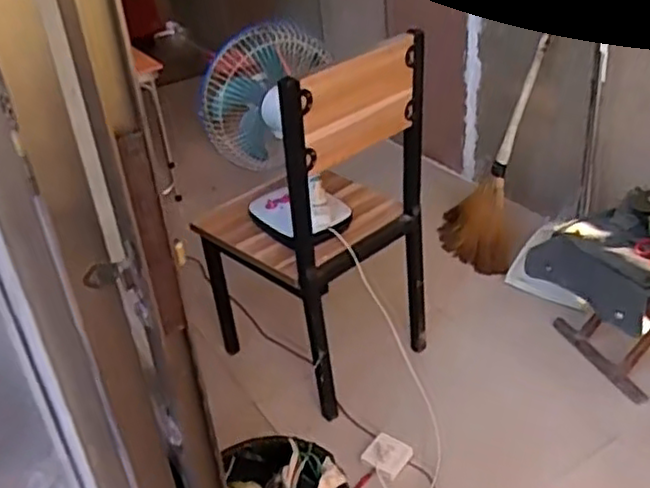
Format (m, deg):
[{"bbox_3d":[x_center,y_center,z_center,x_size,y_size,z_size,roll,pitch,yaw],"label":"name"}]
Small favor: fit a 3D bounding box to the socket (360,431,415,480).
[{"bbox_3d":[0.142,0.474,1.548,0.094,0.022,0.092,19,41,33],"label":"socket"}]

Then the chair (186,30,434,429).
[{"bbox_3d":[-0.023,-0.075,1.594,0.393,0.798,0.419,-31,40,-32],"label":"chair"}]

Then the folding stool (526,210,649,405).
[{"bbox_3d":[0.767,0.087,1.687,0.324,0.366,0.418,-19,35,-19],"label":"folding stool"}]

